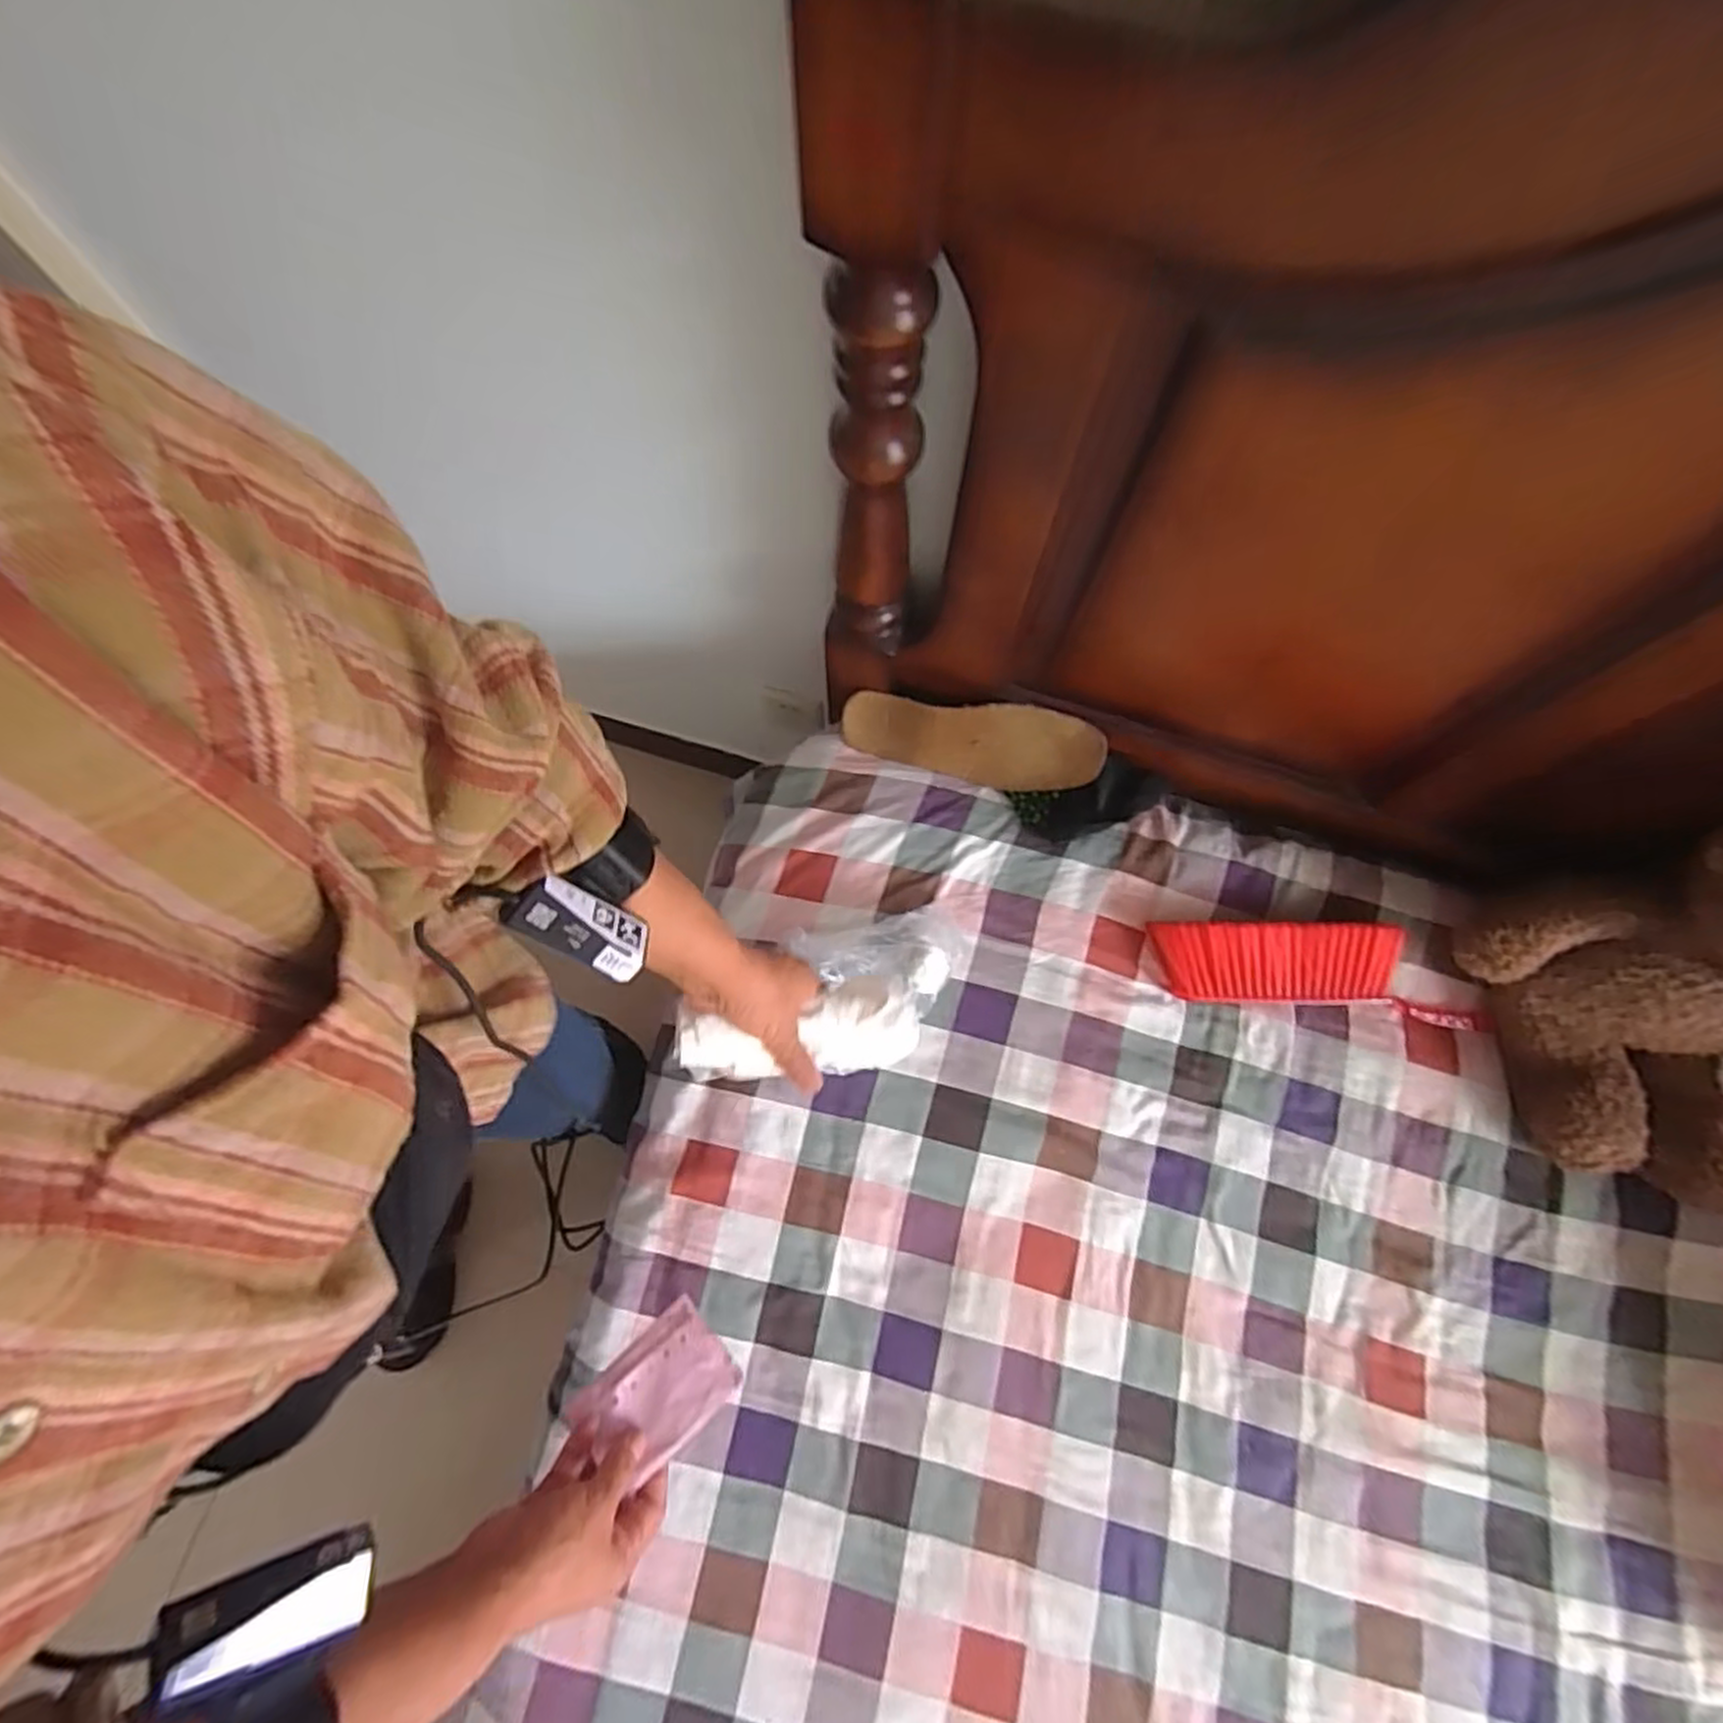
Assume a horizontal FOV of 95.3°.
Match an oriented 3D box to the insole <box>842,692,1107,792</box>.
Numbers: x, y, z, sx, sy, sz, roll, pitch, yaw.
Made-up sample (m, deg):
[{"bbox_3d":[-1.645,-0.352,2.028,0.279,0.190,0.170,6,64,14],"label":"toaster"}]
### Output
[{"bbox_3d":[0.109,-0.120,0.804,0.261,0.083,0.010,8,24,13],"label":"insole"}]

